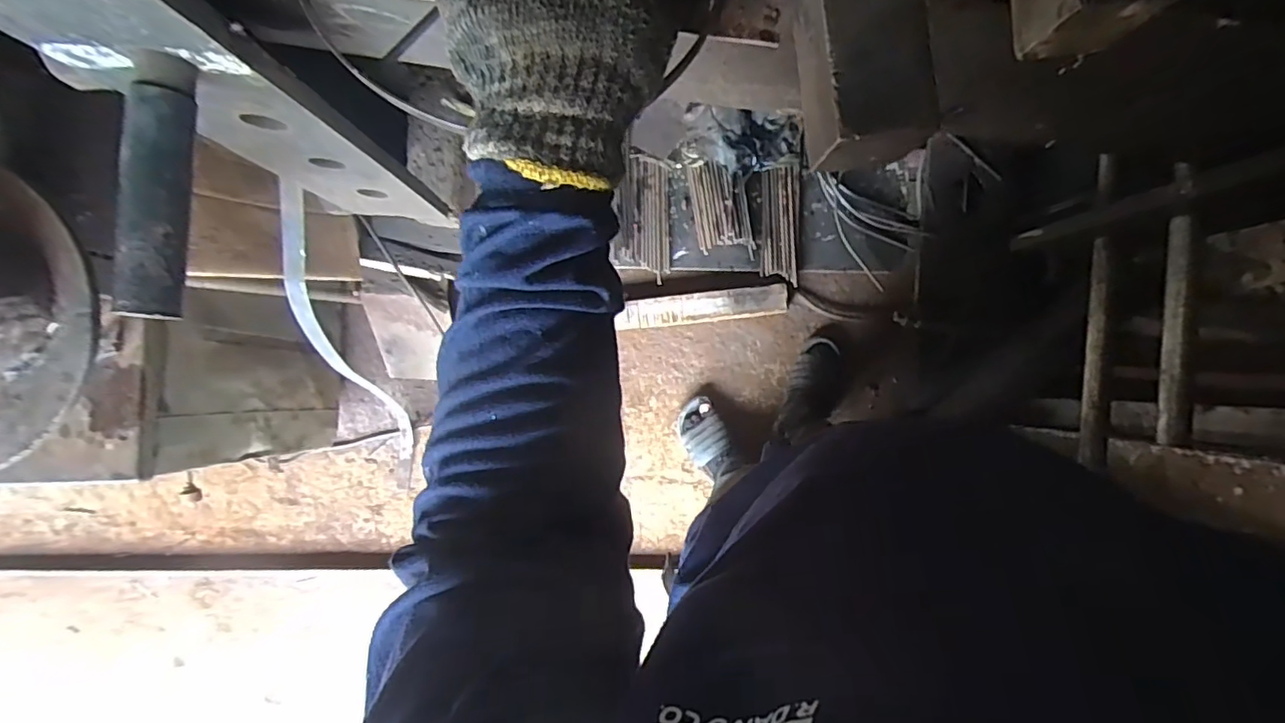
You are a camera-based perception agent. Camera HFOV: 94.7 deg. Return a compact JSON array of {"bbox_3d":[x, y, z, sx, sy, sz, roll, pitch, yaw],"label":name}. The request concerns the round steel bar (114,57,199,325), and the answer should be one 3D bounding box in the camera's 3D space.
[{"bbox_3d":[-0.293,-0.104,0.358,0.029,0.029,0.154,0,90,1],"label":"round steel bar"}]

